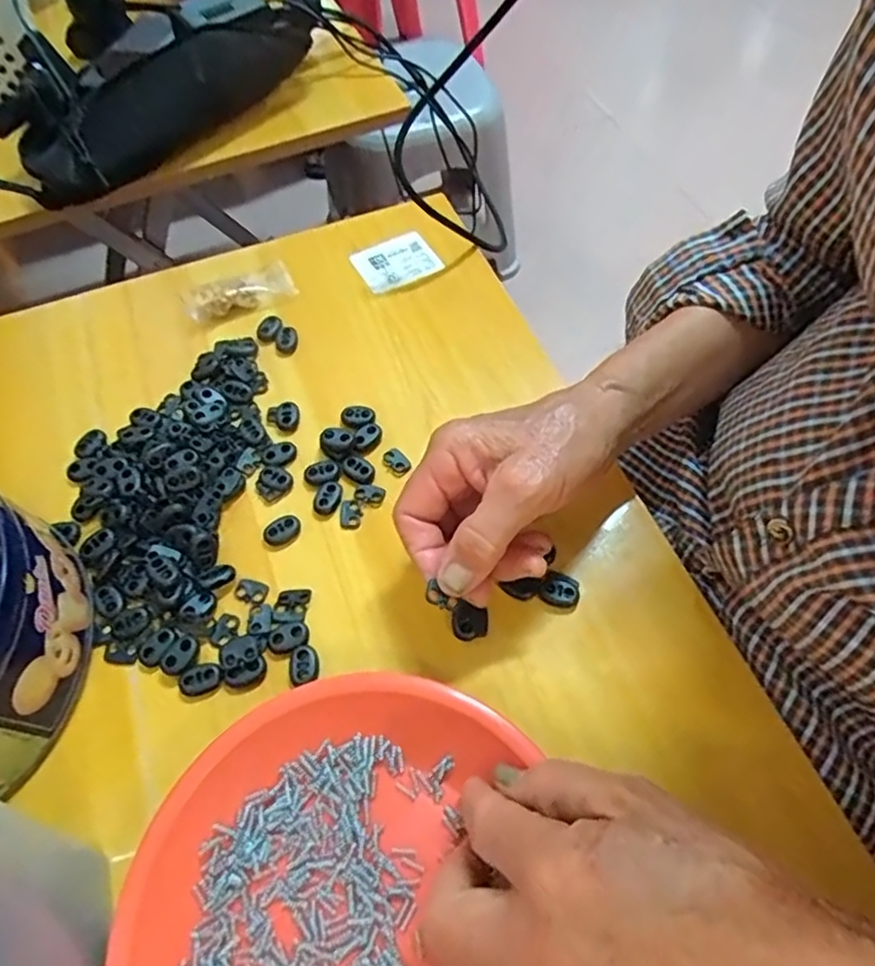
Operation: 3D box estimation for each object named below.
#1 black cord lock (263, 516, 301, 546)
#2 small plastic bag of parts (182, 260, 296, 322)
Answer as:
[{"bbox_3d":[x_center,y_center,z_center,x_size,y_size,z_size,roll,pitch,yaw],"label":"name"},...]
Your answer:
[{"bbox_3d":[-0.090,0.028,0.372,0.021,0.008,0.014,-30,63,-17],"label":"black cord lock"},{"bbox_3d":[-0.146,-0.142,0.472,0.078,0.018,0.029,-28,63,-16],"label":"small plastic bag of parts"}]

